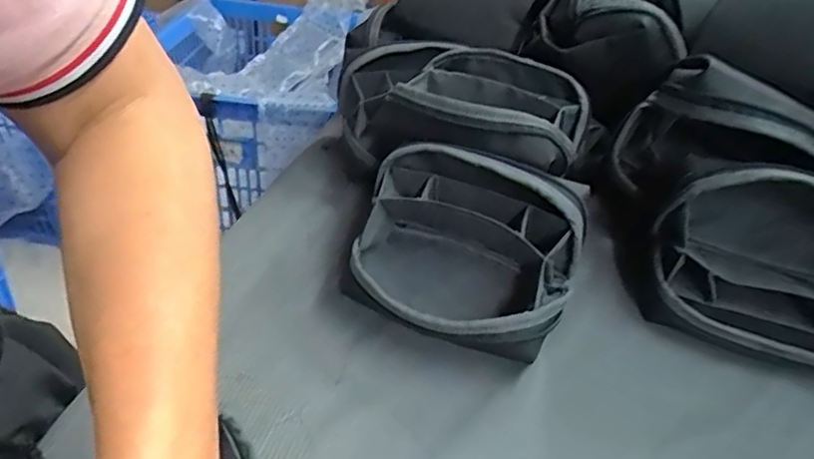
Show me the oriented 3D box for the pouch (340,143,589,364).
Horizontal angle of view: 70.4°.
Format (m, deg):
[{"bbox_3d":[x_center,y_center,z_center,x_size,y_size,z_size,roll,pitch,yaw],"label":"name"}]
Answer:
[{"bbox_3d":[0.039,0.020,0.437,0.162,0.112,0.120,18,38,16],"label":"pouch"}]

